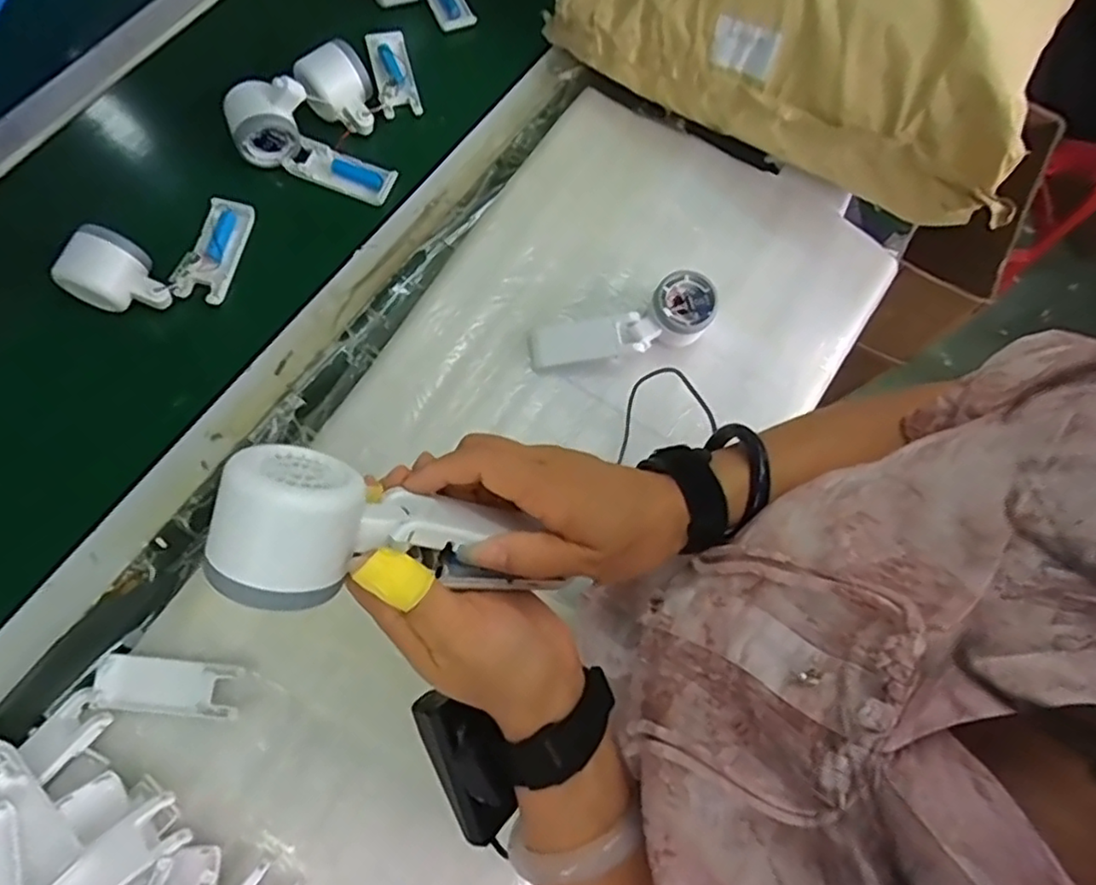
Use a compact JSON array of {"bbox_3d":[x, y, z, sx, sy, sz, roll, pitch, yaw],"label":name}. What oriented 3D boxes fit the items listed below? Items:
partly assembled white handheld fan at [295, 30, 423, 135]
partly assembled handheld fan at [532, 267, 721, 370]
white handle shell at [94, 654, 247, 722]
[{"bbox_3d":[-0.192,-0.373,0.654,0.106,0.069,0.124,-15,70,-4],"label":"partly assembled white handheld fan"},{"bbox_3d":[0.067,-0.109,0.606,0.169,0.055,0.054,-12,70,-3],"label":"partly assembled handheld fan"},{"bbox_3d":[-0.288,0.185,0.491,0.103,0.012,0.039,6,70,3],"label":"white handle shell"}]

